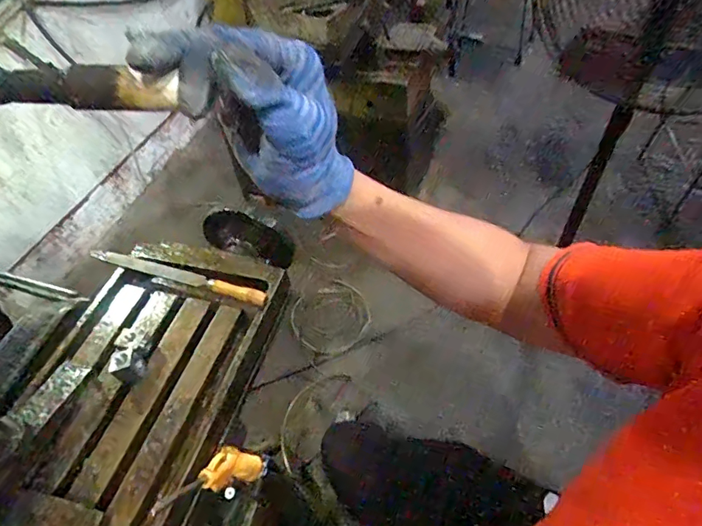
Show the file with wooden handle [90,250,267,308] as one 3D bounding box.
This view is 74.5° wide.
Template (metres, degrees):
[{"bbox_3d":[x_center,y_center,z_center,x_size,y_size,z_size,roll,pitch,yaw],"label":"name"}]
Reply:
[{"bbox_3d":[-0.240,0.012,0.631,0.281,0.025,0.024,14,52,17],"label":"file with wooden handle"}]

